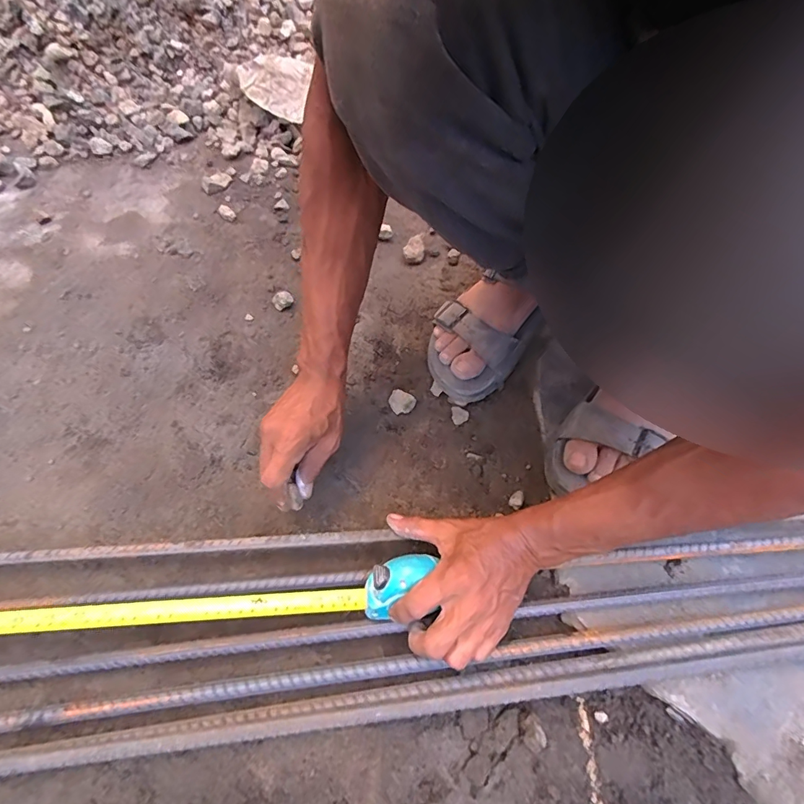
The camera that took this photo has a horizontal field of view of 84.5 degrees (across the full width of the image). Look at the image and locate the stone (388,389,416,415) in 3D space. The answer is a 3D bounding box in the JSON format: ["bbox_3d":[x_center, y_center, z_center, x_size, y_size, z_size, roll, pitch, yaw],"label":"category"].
[{"bbox_3d":[-0.002,0.001,0.536,0.029,0.019,0.025,33,64,13],"label":"stone"}]

